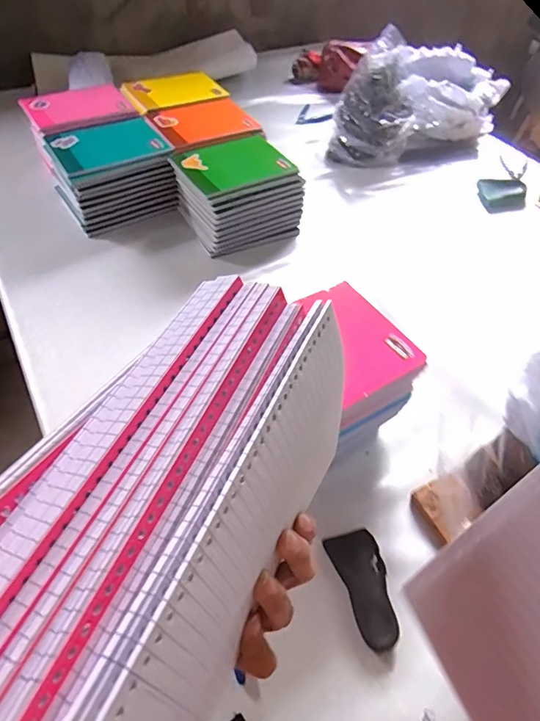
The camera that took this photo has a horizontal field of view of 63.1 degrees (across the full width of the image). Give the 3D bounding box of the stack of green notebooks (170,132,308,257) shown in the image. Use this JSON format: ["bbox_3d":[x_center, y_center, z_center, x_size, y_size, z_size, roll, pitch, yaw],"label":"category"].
[{"bbox_3d":[-0.058,-0.334,0.869,0.211,0.109,0.179,-21,56,-18],"label":"stack of green notebooks"}]

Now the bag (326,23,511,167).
[{"bbox_3d":[0.383,-0.653,1.083,0.505,0.216,0.199,-28,59,-23],"label":"bag"}]

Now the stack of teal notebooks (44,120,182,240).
[{"bbox_3d":[-0.315,-0.373,0.887,0.205,0.116,0.179,-28,59,-23],"label":"stack of teal notebooks"}]

